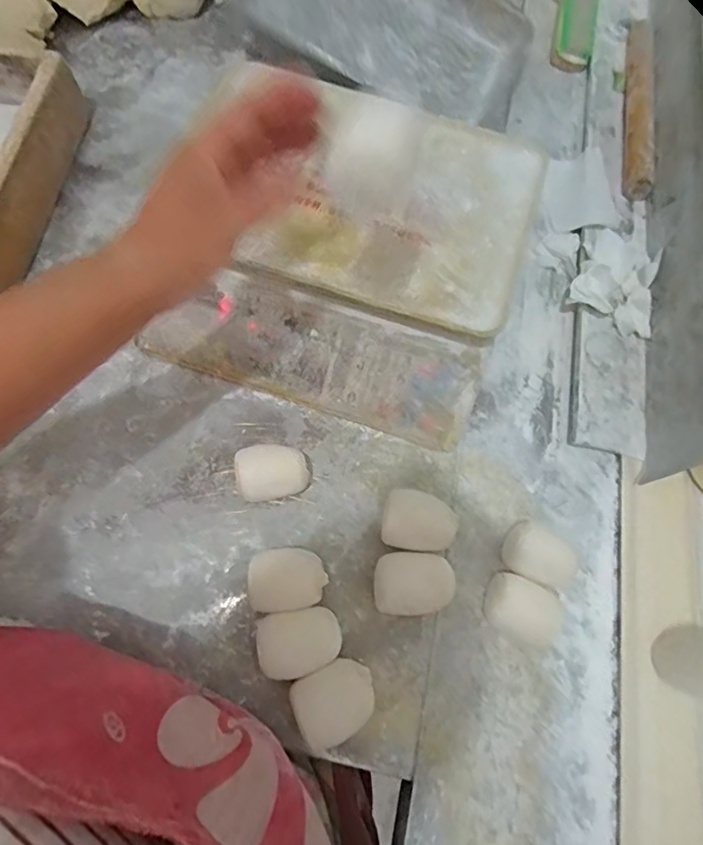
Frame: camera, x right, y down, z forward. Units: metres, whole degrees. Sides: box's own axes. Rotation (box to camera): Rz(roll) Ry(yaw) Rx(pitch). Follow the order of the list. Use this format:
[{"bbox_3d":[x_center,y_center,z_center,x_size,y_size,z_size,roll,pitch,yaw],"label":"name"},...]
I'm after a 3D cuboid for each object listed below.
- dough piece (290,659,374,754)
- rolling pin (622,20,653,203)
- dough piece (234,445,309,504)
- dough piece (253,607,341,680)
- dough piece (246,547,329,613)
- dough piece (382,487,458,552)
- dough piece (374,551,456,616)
[{"bbox_3d":[-0.013,0.221,0.400,0.062,0.027,0.052,-24,73,-11],"label":"dough piece"},{"bbox_3d":[0.369,-0.414,0.648,0.030,0.026,0.301,11,70,1],"label":"rolling pin"},{"bbox_3d":[-0.072,0.046,0.448,0.064,0.044,0.048,-11,71,-7],"label":"dough piece"},{"bbox_3d":[-0.041,0.178,0.407,0.064,0.033,0.047,-10,71,-6],"label":"dough piece"},{"bbox_3d":[-0.054,0.130,0.420,0.068,0.037,0.053,-3,70,-4],"label":"dough piece"},{"bbox_3d":[0.059,0.090,0.446,0.062,0.037,0.048,12,70,2],"label":"dough piece"},{"bbox_3d":[0.053,0.139,0.432,0.065,0.026,0.050,2,70,-2],"label":"dough piece"}]

